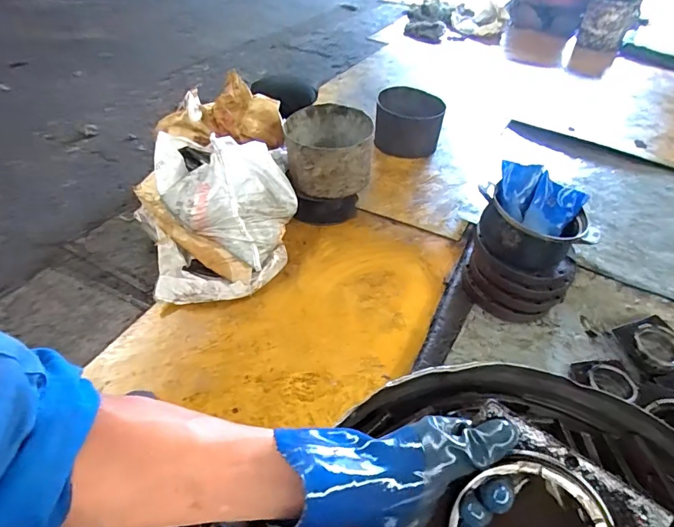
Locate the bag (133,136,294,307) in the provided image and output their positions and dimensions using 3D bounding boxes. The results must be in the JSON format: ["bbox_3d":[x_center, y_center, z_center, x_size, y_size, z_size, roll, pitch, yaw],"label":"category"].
[{"bbox_3d":[-0.347,-0.141,1.255,0.443,0.280,0.429,-2,44,-7],"label":"bag"}]

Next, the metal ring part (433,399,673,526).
[{"bbox_3d":[0.157,0.211,0.341,0.146,0.019,0.143,27,88,16],"label":"metal ring part"}]

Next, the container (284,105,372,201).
[{"bbox_3d":[-0.024,-0.373,1.446,0.280,0.178,0.270,-3,44,-9],"label":"container"}]

